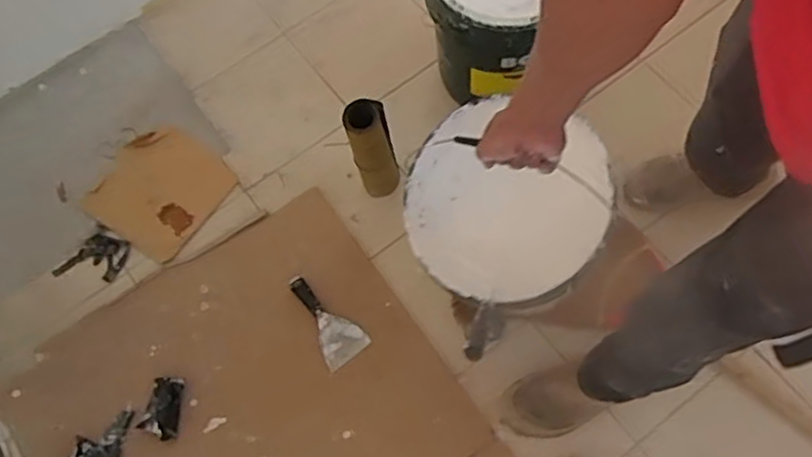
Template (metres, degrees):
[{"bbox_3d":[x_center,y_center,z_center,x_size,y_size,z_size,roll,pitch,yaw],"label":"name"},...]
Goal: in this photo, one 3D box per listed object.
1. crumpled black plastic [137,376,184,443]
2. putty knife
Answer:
[{"bbox_3d":[-0.479,0.353,1.346,0.066,0.033,0.116,10,68,5],"label":"crumpled black plastic"},{"bbox_3d":[-0.172,0.182,1.414,0.095,0.016,0.207,-35,71,-13],"label":"putty knife"}]

